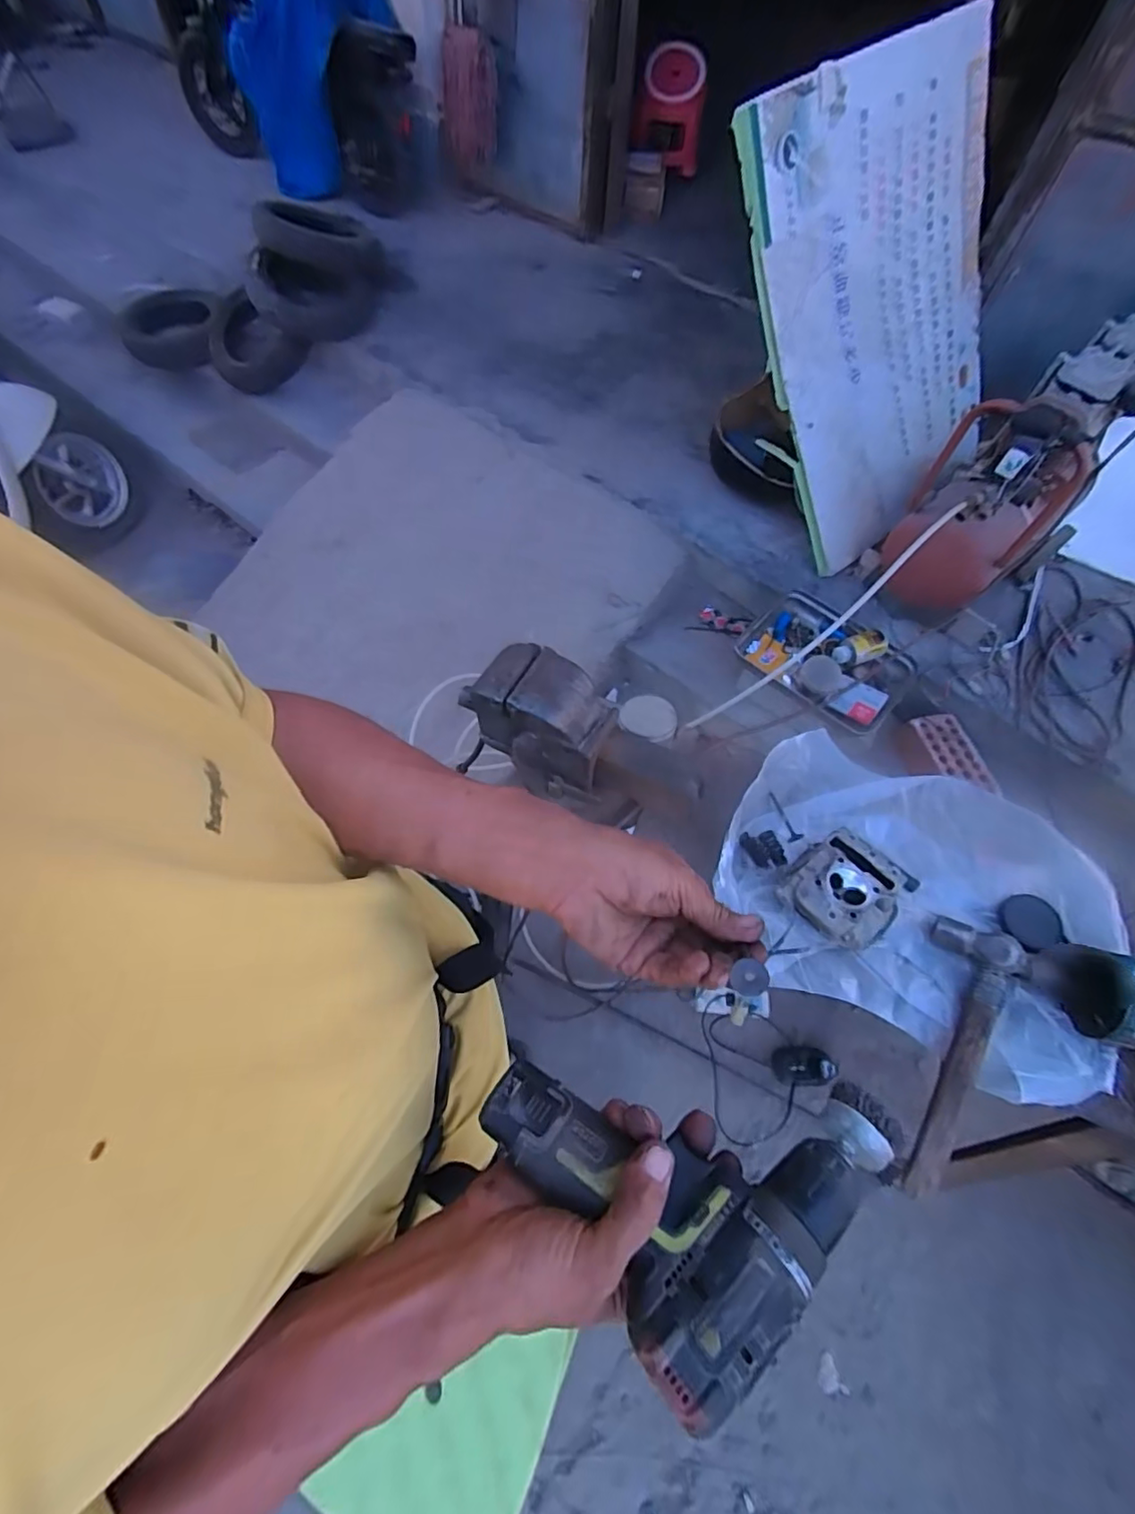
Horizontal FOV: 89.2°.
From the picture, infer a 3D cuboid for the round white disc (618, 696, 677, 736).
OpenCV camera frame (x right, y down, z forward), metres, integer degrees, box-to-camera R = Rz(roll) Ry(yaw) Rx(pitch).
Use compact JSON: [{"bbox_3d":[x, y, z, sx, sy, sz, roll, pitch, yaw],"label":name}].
[{"bbox_3d":[0.121,-0.061,0.855,0.081,0.008,0.074,1,62,-2],"label":"round white disc"}]

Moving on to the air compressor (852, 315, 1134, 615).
[{"bbox_3d":[0.926,-0.567,1.246,0.307,0.510,0.472,35,66,15],"label":"air compressor"}]

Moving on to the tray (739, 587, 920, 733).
[{"bbox_3d":[0.605,-0.239,1.336,0.368,0.082,0.269,39,67,16],"label":"tray"}]

